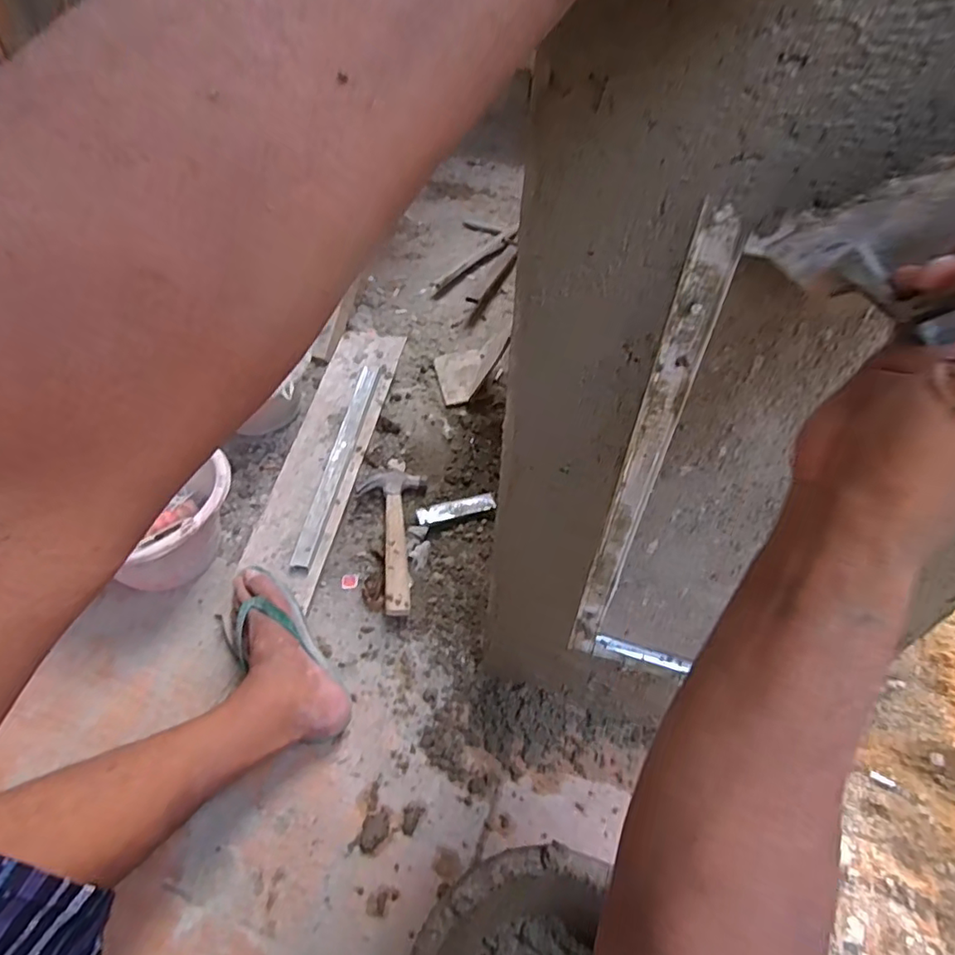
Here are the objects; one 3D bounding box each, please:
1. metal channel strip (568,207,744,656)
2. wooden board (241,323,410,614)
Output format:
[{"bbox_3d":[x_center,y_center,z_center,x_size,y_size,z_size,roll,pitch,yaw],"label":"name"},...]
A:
[{"bbox_3d":[0.135,0.018,0.499,0.031,0.488,0.017,21,49,16],"label":"metal channel strip"},{"bbox_3d":[-0.266,-0.058,1.010,0.133,0.027,0.554,8,59,9],"label":"wooden board"}]

